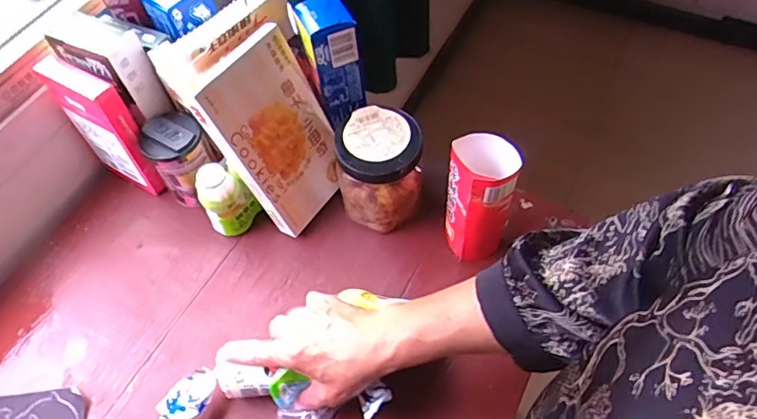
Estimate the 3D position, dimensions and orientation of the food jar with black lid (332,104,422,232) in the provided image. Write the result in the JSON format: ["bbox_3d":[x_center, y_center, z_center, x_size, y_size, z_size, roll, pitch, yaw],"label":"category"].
[{"bbox_3d":[0.000,-0.039,0.570,0.087,0.121,0.085,-1,58,1],"label":"food jar with black lid"}]

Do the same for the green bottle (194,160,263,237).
[{"bbox_3d":[-0.165,-0.008,0.572,0.043,0.095,0.053,38,66,23],"label":"green bottle"}]

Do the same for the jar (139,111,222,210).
[{"bbox_3d":[-0.222,-0.055,0.593,0.067,0.110,0.060,37,66,22],"label":"jar"}]

